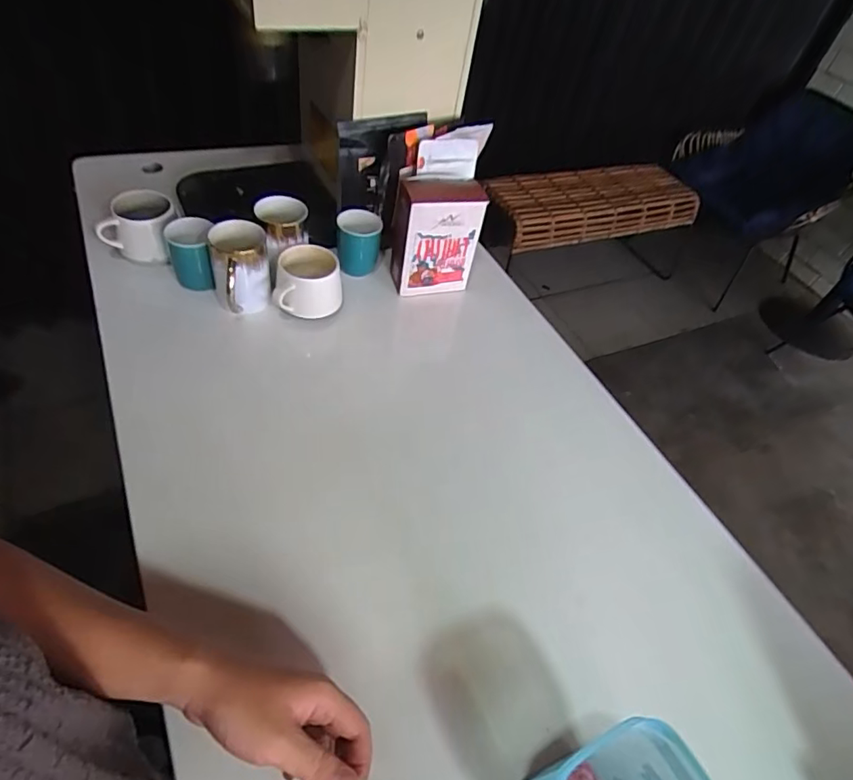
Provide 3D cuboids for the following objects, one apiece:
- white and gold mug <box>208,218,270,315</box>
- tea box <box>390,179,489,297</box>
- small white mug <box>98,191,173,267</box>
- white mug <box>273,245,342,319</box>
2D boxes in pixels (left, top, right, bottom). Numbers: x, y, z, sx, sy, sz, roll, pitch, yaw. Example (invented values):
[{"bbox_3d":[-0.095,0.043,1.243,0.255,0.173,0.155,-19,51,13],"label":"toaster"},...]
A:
[{"bbox_3d":[-0.247,-0.160,0.715,0.071,0.100,0.079,-12,49,-18],"label":"white and gold mug"},{"bbox_3d":[0.015,-0.223,0.787,0.117,0.161,0.069,-6,47,-13],"label":"tea box"},{"bbox_3d":[-0.399,-0.228,0.753,0.093,0.069,0.090,1,46,-6],"label":"small white mug"},{"bbox_3d":[-0.166,-0.148,0.737,0.090,0.065,0.078,-7,48,-14],"label":"white mug"}]

